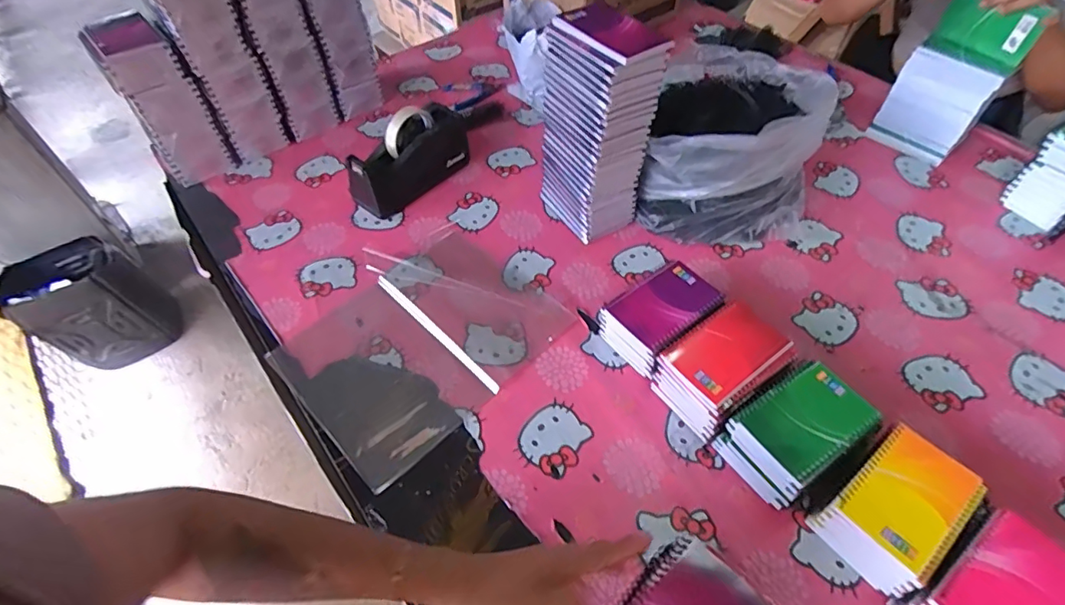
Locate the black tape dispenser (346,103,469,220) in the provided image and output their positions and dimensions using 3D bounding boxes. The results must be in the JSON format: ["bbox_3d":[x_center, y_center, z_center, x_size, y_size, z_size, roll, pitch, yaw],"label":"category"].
[{"bbox_3d":[-0.198,-0.236,0.849,0.078,0.112,0.208,37,61,26],"label":"black tape dispenser"}]

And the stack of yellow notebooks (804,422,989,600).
[{"bbox_3d":[0.355,0.201,0.523,0.133,0.071,0.093,-33,58,-23],"label":"stack of yellow notebooks"}]

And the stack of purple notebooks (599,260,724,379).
[{"bbox_3d":[0.157,0.020,0.669,0.135,0.073,0.097,-34,59,-23],"label":"stack of purple notebooks"}]

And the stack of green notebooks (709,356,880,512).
[{"bbox_3d":[0.281,0.141,0.574,0.137,0.070,0.090,-28,57,-20],"label":"stack of green notebooks"}]

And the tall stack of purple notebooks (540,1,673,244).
[{"bbox_3d":[0.088,-0.238,0.751,0.107,0.286,0.136,-23,55,-17],"label":"tall stack of purple notebooks"}]

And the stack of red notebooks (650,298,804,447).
[{"bbox_3d":[0.217,0.079,0.618,0.140,0.081,0.095,-31,58,-22],"label":"stack of red notebooks"}]

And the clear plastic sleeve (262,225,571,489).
[{"bbox_3d":[-0.142,0.048,0.700,0.318,0.011,0.252,-38,60,-25],"label":"clear plastic sleeve"}]

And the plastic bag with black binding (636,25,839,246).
[{"bbox_3d":[0.315,-0.265,0.835,0.233,0.156,0.360,13,53,10],"label":"plastic bag with black binding"}]

